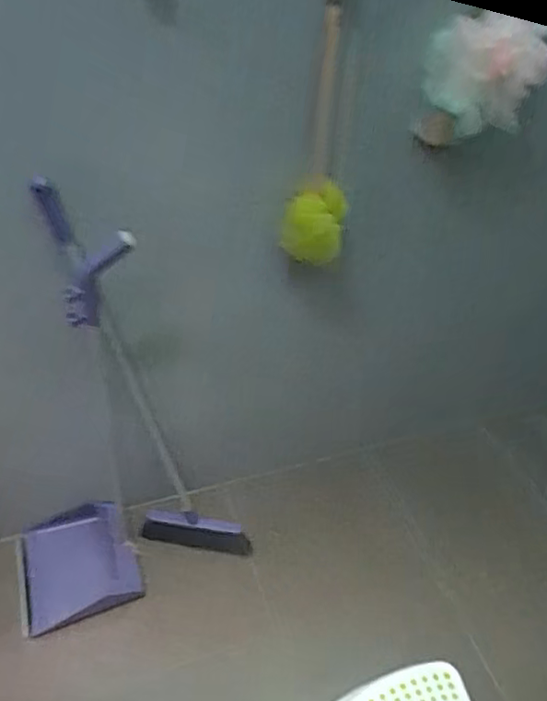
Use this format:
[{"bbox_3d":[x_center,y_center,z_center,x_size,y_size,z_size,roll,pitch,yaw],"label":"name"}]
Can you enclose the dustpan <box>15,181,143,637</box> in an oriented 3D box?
[{"bbox_3d":[-0.374,0.169,0.992,0.282,0.838,0.225,-11,43,-20],"label":"dustpan"}]

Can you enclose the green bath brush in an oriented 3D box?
[{"bbox_3d":[0.077,-0.296,0.871,0.100,0.381,0.073,7,40,0],"label":"green bath brush"}]

